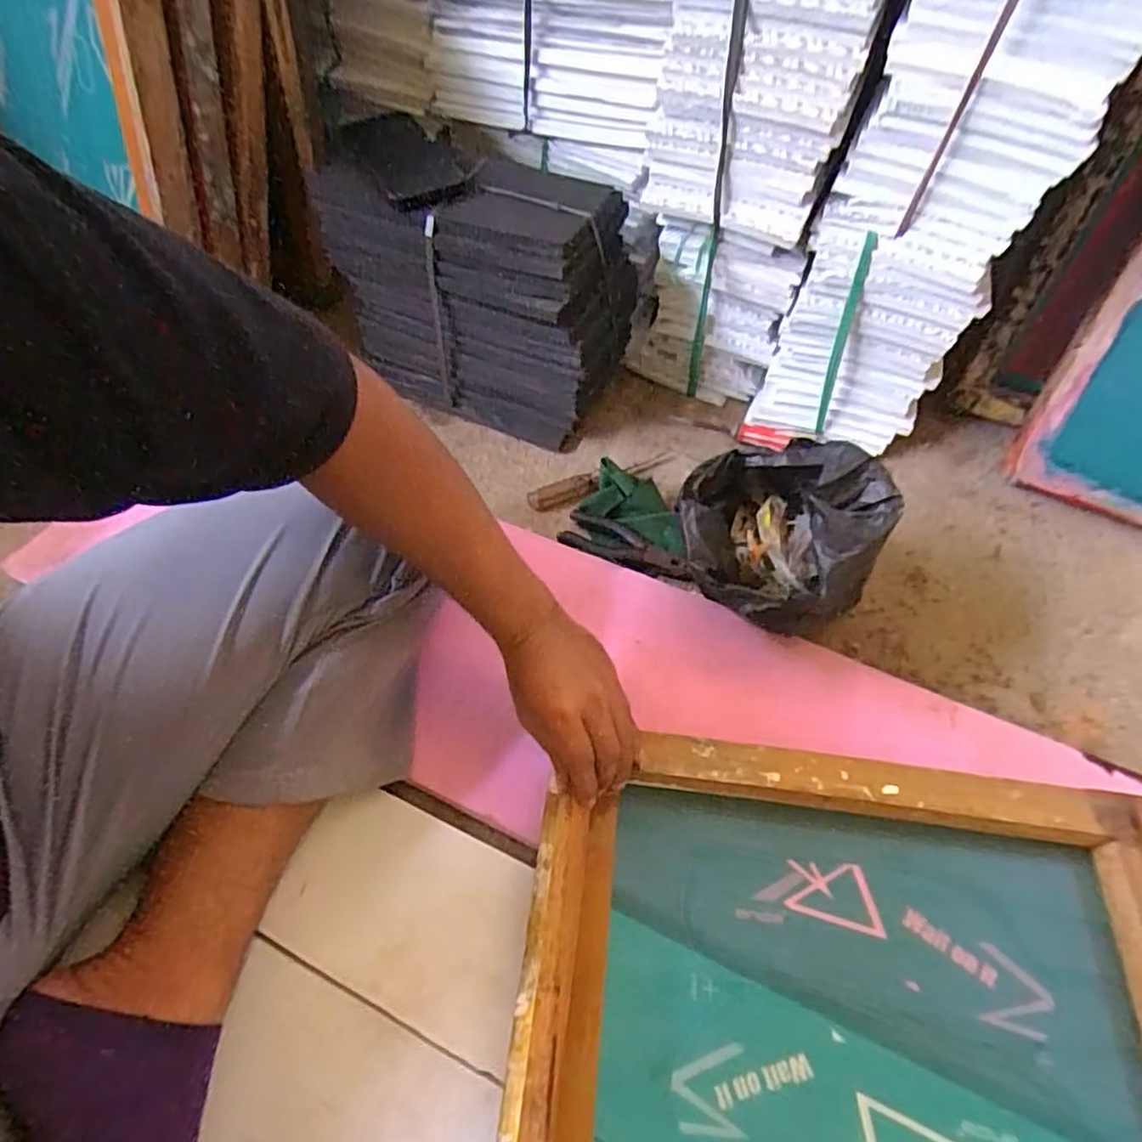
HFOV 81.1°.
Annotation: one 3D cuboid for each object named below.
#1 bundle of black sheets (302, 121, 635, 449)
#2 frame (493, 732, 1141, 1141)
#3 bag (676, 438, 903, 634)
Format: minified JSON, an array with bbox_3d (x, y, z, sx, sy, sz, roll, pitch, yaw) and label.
[{"bbox_3d":[-0.091,-0.306,0.754,0.340,0.251,0.178,24,61,17],"label":"bundle of black sheets"},{"bbox_3d":[0.193,0.313,0.457,0.455,0.045,0.359,5,57,6],"label":"frame"},{"bbox_3d":[0.188,-0.024,0.618,0.174,0.140,0.150,2,56,4],"label":"bag"}]

